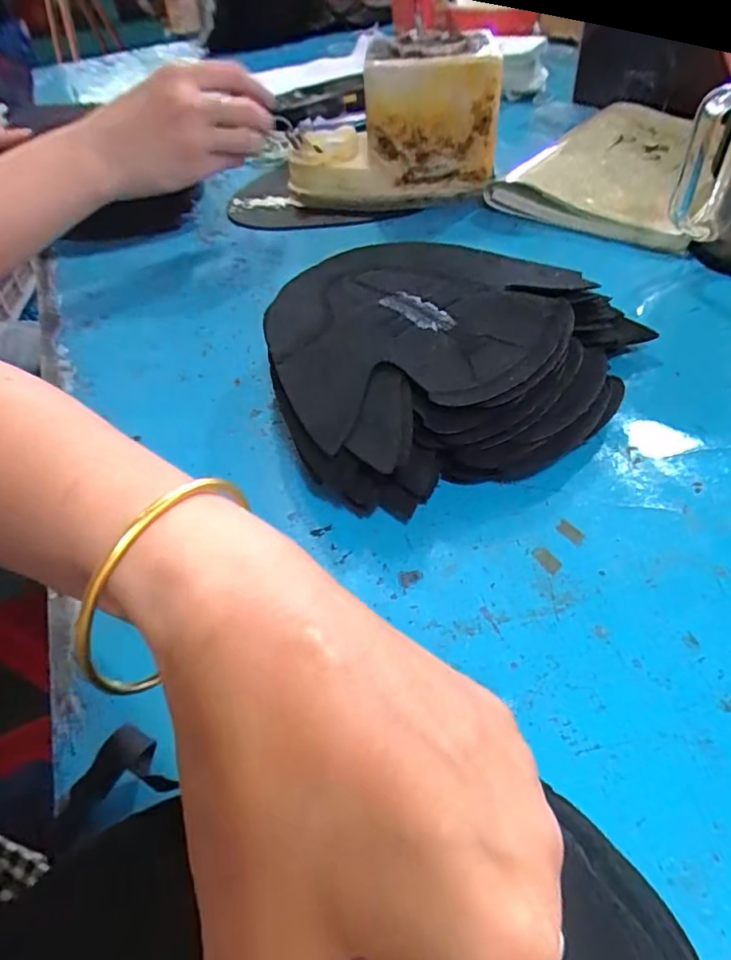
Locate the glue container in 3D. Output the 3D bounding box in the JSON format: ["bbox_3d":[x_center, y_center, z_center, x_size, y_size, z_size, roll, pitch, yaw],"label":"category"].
[{"bbox_3d":[0.058,-0.338,0.508,0.114,0.112,0.099,-1,48,2],"label":"glue container"}]

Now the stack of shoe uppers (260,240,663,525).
[{"bbox_3d":[0.052,-0.087,0.330,0.221,0.057,0.196,-18,50,-9],"label":"stack of shoe uppers"}]

